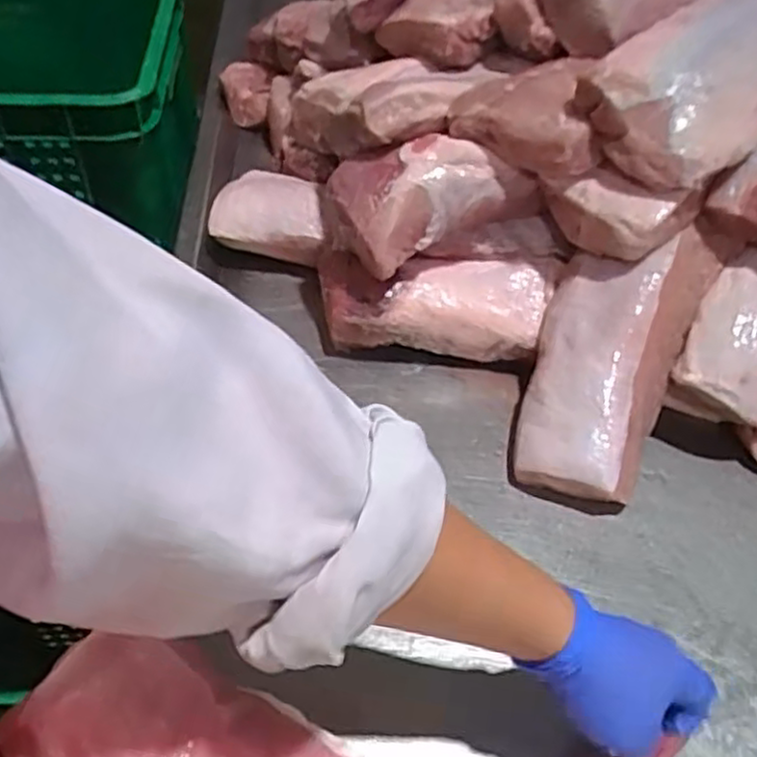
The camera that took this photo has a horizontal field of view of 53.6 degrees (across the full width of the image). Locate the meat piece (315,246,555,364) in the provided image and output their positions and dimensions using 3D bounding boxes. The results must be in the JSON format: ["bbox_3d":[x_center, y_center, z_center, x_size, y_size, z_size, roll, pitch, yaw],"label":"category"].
[{"bbox_3d":[0.051,-0.077,0.744,0.235,0.066,0.095,8,48,2],"label":"meat piece"}]

